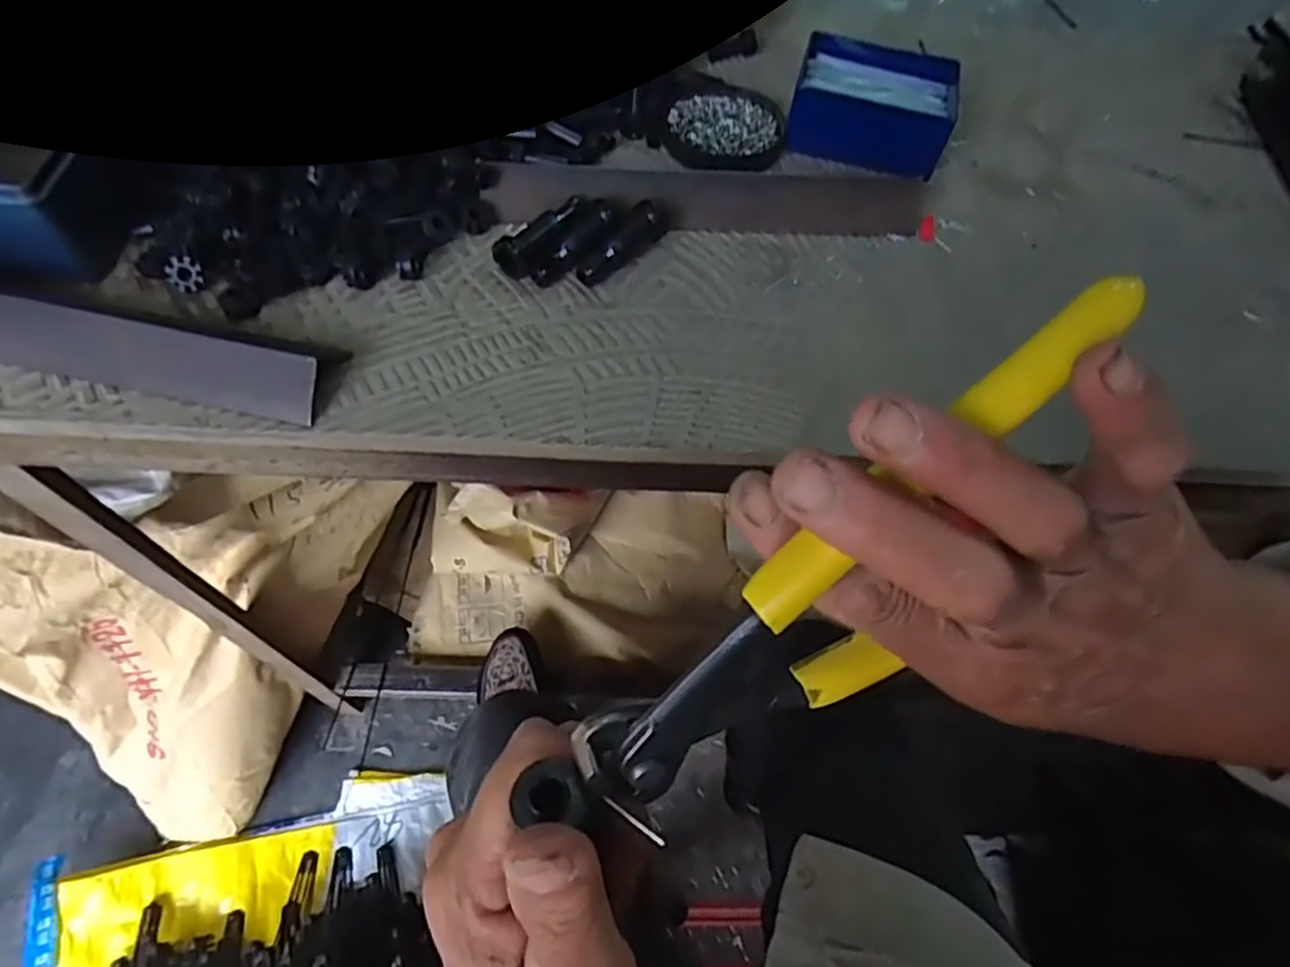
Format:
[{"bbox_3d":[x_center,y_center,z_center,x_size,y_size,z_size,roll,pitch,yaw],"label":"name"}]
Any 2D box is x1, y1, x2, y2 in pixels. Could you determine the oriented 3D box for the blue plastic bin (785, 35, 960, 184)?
[{"bbox_3d":[0.163,-0.271,0.502,0.108,0.035,0.087,17,61,6],"label":"blue plastic bin"}]

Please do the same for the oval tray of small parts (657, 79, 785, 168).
[{"bbox_3d":[0.058,-0.260,0.508,0.086,0.017,0.077,11,60,2],"label":"oval tray of small parts"}]

